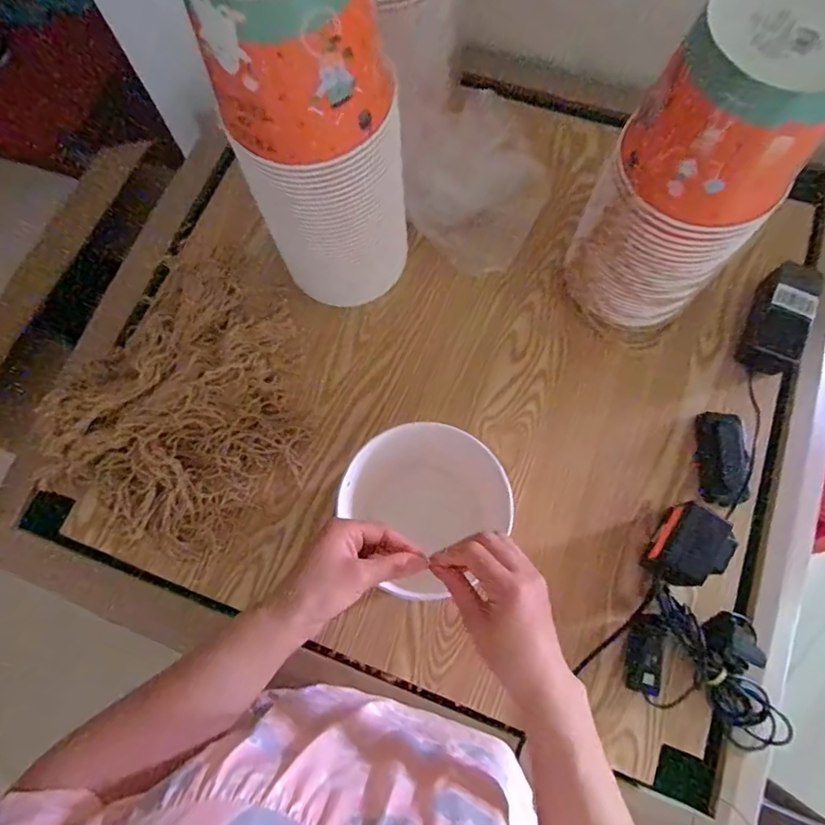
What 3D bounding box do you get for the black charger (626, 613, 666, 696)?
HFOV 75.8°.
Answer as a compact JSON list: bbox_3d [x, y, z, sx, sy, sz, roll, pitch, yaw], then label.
[{"bbox_3d":[0.244,0.252,0.553,0.033,0.016,0.076,10,74,4],"label":"black charger"}]

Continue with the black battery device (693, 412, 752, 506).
[{"bbox_3d":[0.363,0.053,0.623,0.051,0.031,0.113,12,74,4],"label":"black battery device"}]

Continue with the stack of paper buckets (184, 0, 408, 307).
[{"bbox_3d":[-0.094,-0.235,0.506,0.147,0.358,0.153,10,74,4],"label":"stack of paper buckets"}]

